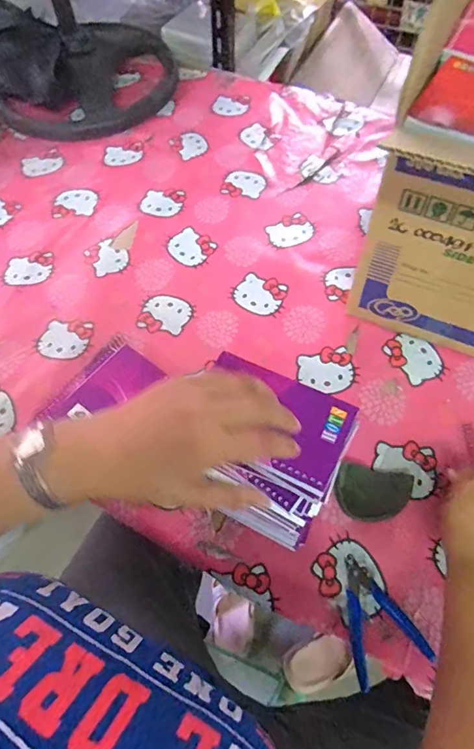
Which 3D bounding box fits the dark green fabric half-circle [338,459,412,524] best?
[{"bbox_3d":[0.165,0.146,0.556,0.085,0.017,0.064,11,63,9],"label":"dark green fabric half-circle"}]

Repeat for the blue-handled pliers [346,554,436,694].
[{"bbox_3d":[0.147,0.260,0.497,0.080,0.014,0.117,-18,62,-6],"label":"blue-handled pliers"}]

